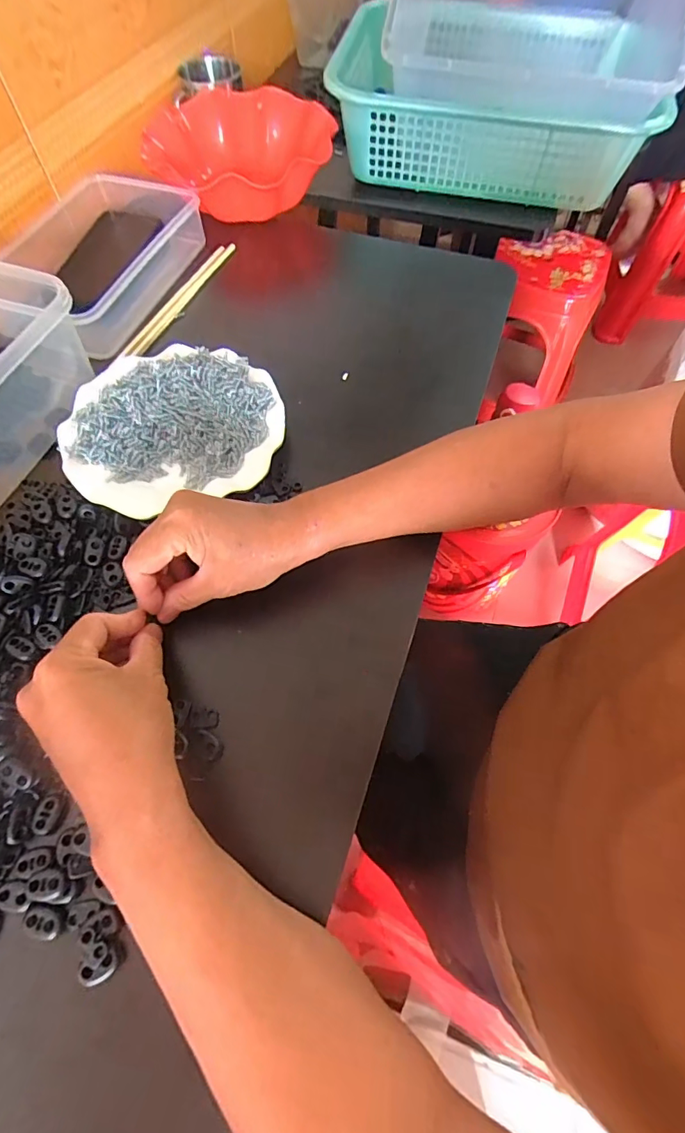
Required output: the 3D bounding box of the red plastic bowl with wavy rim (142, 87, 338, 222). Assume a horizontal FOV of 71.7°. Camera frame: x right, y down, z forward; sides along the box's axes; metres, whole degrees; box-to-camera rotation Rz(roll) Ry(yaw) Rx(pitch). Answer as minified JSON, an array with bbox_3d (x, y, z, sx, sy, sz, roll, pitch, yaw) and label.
[{"bbox_3d":[-0.124,-0.505,0.596,0.218,0.070,0.224,0,62,0],"label":"red plastic bowl with wavy rim"}]

